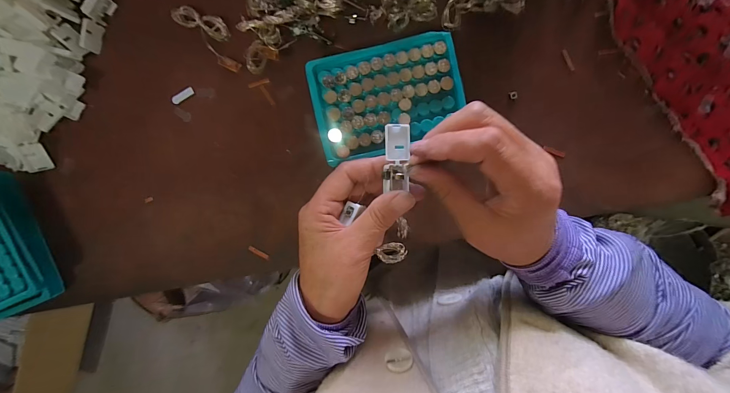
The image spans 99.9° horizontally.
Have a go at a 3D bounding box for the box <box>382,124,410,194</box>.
[{"bbox_3d":[0.025,-0.030,0.235,0.019,0.009,0.050,1,95,1],"label":"box"}]

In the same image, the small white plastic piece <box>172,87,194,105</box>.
[{"bbox_3d":[-0.185,-0.102,0.311,0.023,0.004,0.008,-34,92,3],"label":"small white plastic piece"}]

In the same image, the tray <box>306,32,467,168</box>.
[{"bbox_3d":[0.021,-0.089,0.277,0.130,0.009,0.094,-13,91,3],"label":"tray"}]

